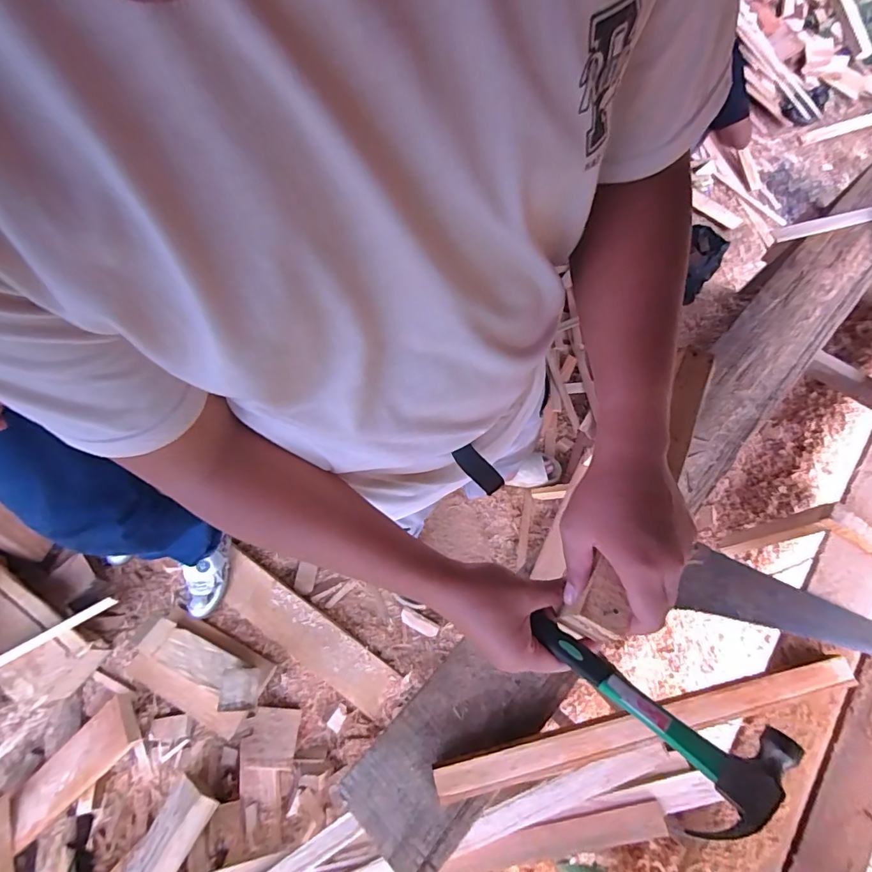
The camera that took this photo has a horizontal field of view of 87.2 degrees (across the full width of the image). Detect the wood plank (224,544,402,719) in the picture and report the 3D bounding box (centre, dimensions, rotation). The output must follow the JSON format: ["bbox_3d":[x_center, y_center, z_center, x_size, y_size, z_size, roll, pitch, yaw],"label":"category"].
[{"bbox_3d":[-0.348,0.512,1.201,0.547,0.022,0.121,34,65,9],"label":"wood plank"}]

